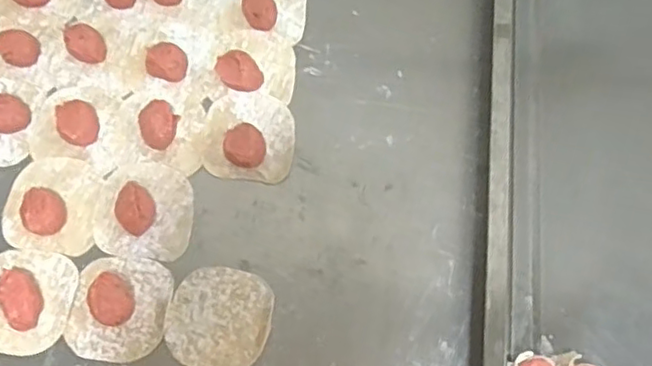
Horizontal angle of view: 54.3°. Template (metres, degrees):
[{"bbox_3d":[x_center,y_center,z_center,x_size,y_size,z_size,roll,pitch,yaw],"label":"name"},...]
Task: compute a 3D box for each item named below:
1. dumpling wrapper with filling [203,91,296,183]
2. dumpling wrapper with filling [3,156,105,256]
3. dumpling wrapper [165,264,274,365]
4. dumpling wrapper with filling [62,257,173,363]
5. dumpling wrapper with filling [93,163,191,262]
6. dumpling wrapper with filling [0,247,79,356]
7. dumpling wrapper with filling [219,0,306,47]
[{"bbox_3d":[-0.064,-0.043,0.533,0.073,0.017,0.079,5,68,-1],"label":"dumpling wrapper with filling"},{"bbox_3d":[-0.218,0.012,0.502,0.069,0.024,0.079,4,68,-1],"label":"dumpling wrapper with filling"},{"bbox_3d":[-0.080,0.102,0.478,0.075,0.004,0.077,18,68,5],"label":"dumpling wrapper"},{"bbox_3d":[-0.155,0.090,0.470,0.071,0.024,0.076,6,68,0],"label":"dumpling wrapper with filling"},{"bbox_3d":[-0.145,0.018,0.502,0.073,0.023,0.080,0,68,-2],"label":"dumpling wrapper with filling"},{"bbox_3d":[-0.230,0.085,0.474,0.074,0.018,0.078,7,68,0],"label":"dumpling wrapper with filling"},{"bbox_3d":[-0.056,-0.170,0.590,0.078,0.019,0.071,12,68,2],"label":"dumpling wrapper with filling"}]

